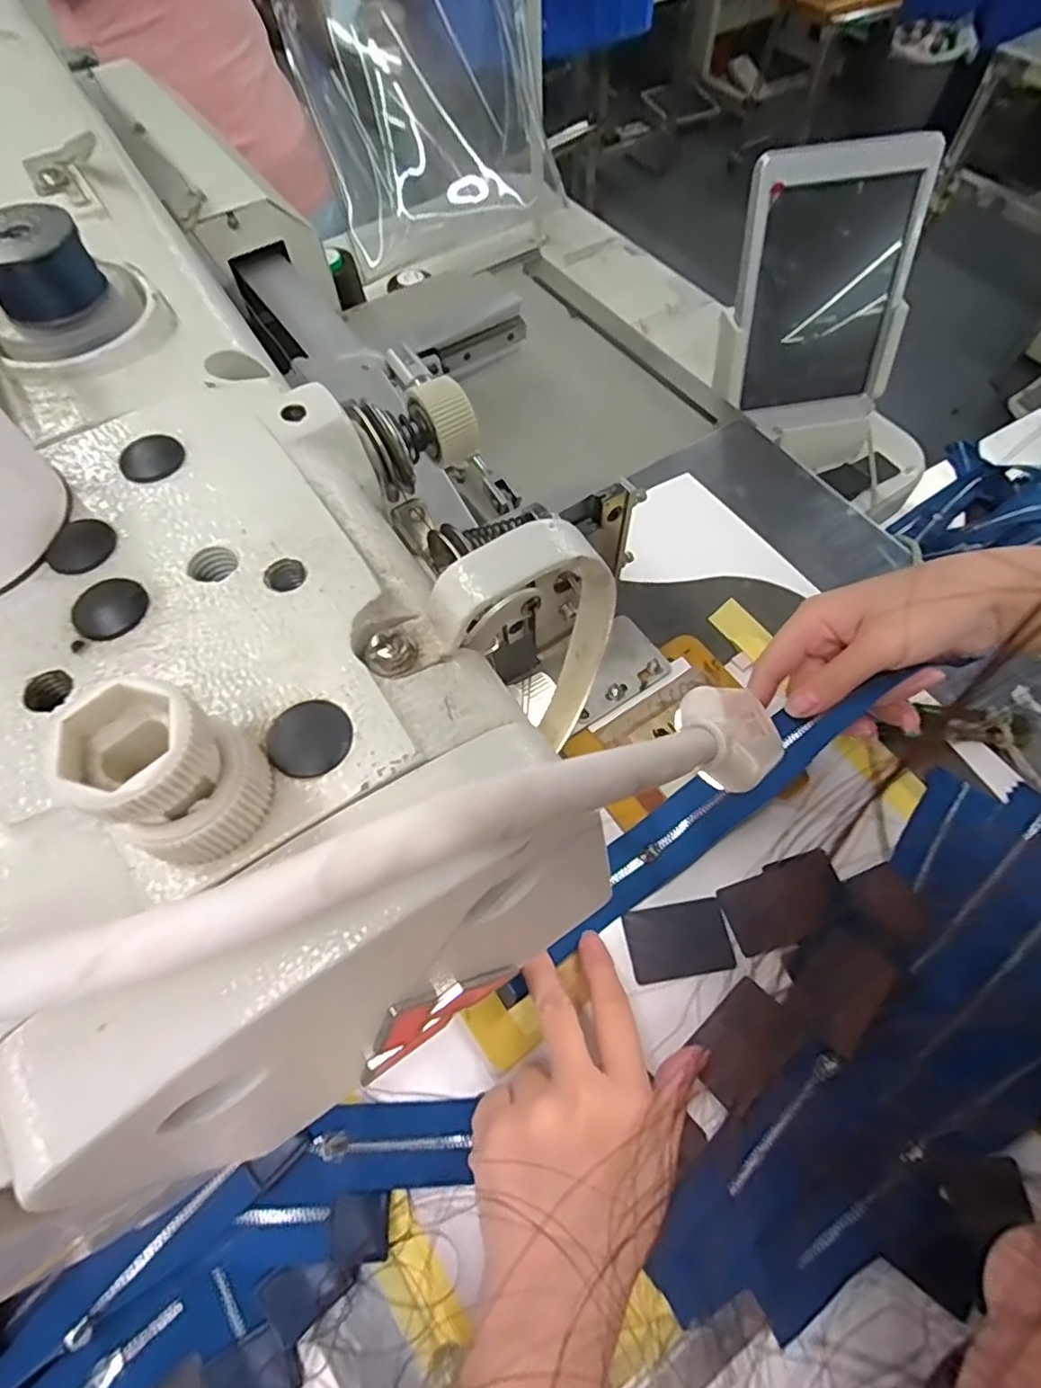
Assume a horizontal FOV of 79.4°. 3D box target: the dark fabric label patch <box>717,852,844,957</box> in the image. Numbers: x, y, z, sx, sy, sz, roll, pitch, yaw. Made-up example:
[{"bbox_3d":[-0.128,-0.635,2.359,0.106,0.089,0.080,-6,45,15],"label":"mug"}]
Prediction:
[{"bbox_3d":[0.138,0.108,0.327,0.063,0.005,0.037,-19,63,-8],"label":"dark fabric label patch"}]

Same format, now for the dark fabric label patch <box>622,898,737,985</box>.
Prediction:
[{"bbox_3d":[0.081,0.126,0.322,0.052,0.004,0.034,-9,62,-3],"label":"dark fabric label patch"}]

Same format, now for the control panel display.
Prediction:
[{"bbox_3d":[0.258,-0.341,0.542,0.154,0.204,0.029,-9,40,-2],"label":"control panel display"}]

